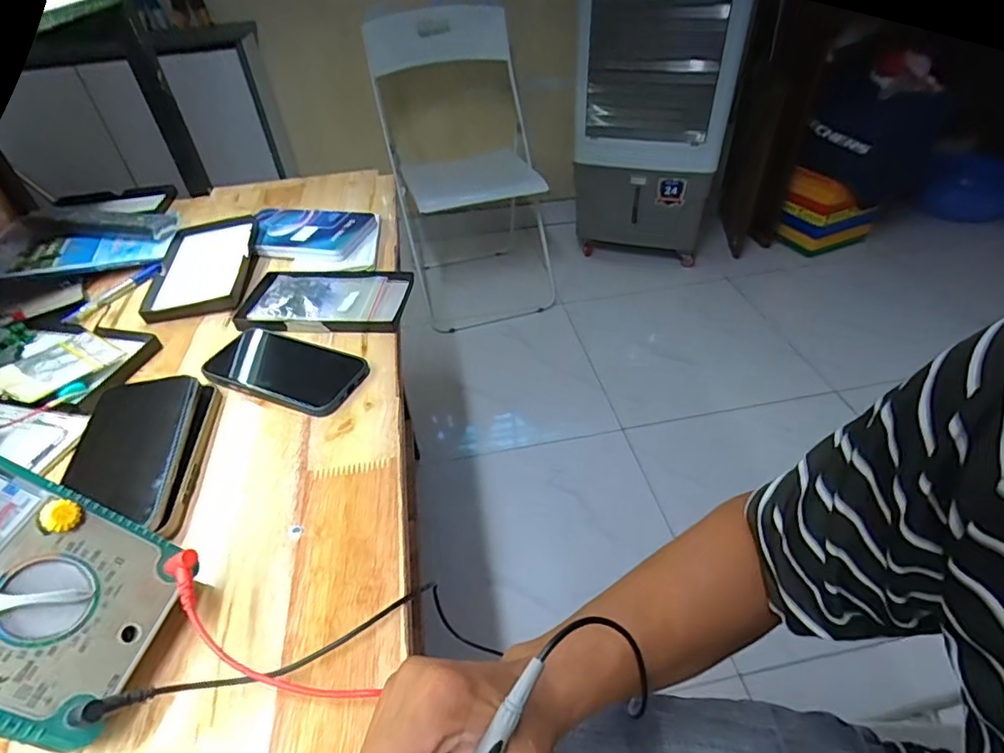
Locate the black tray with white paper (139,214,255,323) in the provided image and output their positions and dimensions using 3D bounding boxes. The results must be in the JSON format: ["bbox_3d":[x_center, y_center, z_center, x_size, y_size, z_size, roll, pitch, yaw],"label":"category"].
[{"bbox_3d":[-0.370,-0.149,0.659,0.113,0.016,0.217,-11,43,-7],"label":"black tray with white paper"}]

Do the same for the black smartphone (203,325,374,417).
[{"bbox_3d":[-0.211,-0.010,0.502,0.165,0.010,0.077,15,46,20],"label":"black smartphone"}]

